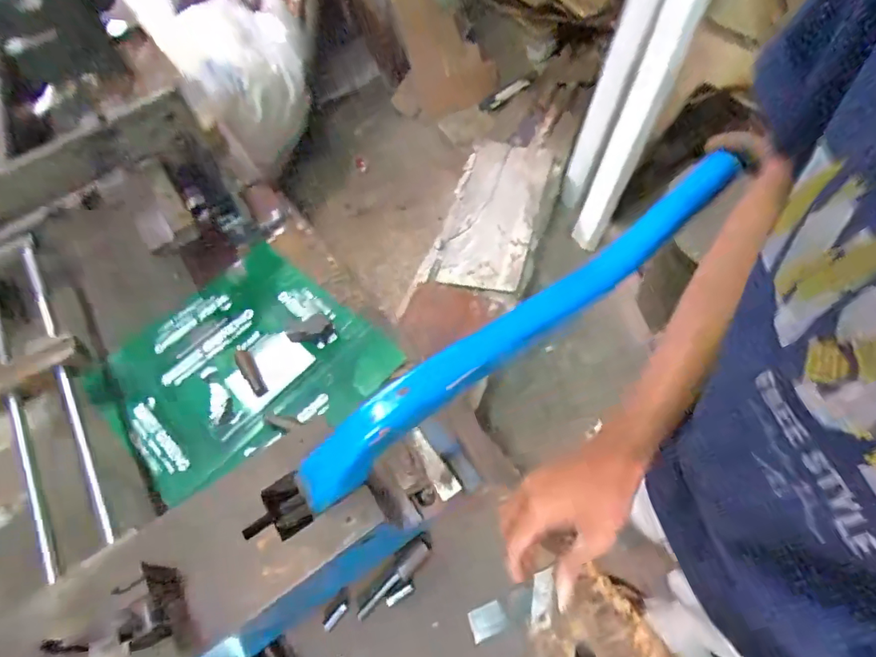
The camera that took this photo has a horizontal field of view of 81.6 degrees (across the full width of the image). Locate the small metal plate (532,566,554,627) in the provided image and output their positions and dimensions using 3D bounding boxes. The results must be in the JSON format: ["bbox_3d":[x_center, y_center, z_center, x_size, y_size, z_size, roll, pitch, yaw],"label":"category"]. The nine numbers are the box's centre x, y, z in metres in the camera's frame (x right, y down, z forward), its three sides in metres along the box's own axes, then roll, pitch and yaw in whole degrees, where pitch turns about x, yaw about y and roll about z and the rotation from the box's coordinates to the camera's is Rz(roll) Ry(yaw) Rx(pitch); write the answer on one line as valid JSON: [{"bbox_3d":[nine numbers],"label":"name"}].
[{"bbox_3d":[0.094,0.240,0.456,0.017,0.008,0.047,3,64,13],"label":"small metal plate"}]

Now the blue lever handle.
[{"bbox_3d":[0.077,-0.013,0.423,0.452,0.100,0.037,-34,61,-14],"label":"blue lever handle"}]

